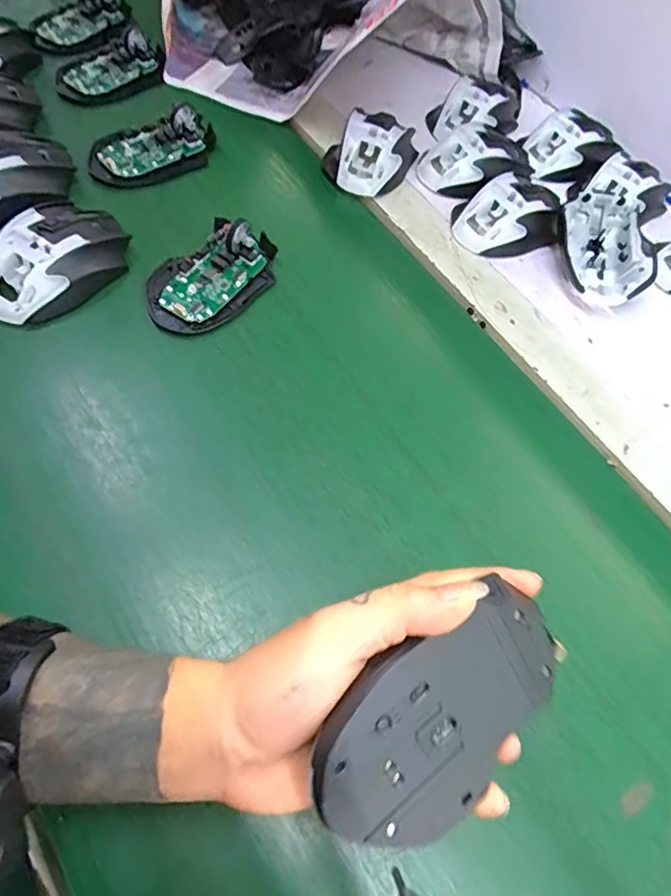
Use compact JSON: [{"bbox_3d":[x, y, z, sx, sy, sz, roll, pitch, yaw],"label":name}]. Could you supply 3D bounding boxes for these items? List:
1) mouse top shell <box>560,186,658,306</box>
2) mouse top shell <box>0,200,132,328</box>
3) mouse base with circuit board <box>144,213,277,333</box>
[{"bbox_3d":[0.234,-0.173,0.490,0.068,0.035,0.105,0,61,4],"label":"mouse top shell"},{"bbox_3d":[-0.203,-0.137,0.411,0.057,0.046,0.112,24,66,16],"label":"mouse top shell"},{"bbox_3d":[-0.096,-0.135,0.432,0.066,0.026,0.113,39,70,22],"label":"mouse base with circuit board"}]

